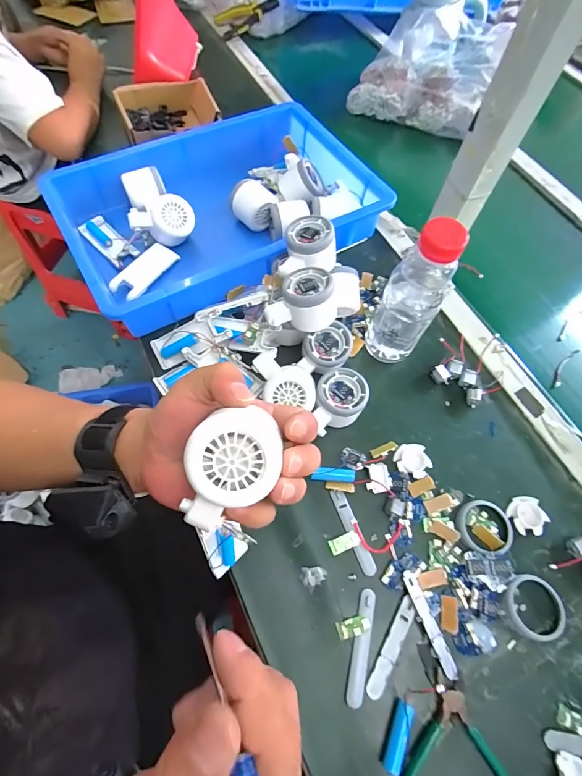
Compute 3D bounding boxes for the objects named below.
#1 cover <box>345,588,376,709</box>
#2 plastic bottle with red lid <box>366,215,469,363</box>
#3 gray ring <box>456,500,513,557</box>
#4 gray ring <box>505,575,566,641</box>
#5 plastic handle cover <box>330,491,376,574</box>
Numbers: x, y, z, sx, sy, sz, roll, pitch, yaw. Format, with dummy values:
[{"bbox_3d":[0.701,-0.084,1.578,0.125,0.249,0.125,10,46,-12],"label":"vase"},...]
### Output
[{"bbox_3d":[0.068,0.248,0.351,0.015,0.008,0.096,15,64,4],"label":"cover"},{"bbox_3d":[0.134,-0.099,0.411,0.064,0.193,0.055,30,66,11],"label":"plastic bottle with red lid"},{"bbox_3d":[0.215,0.153,0.401,0.060,0.006,0.057,1,64,-2],"label":"gray ring"},{"bbox_3d":[0.246,0.222,0.369,0.057,0.010,0.056,1,64,-2],"label":"gray ring"},{"bbox_3d":[0.068,0.156,0.396,0.016,0.005,0.091,-18,66,-11],"label":"plastic handle cover"}]

